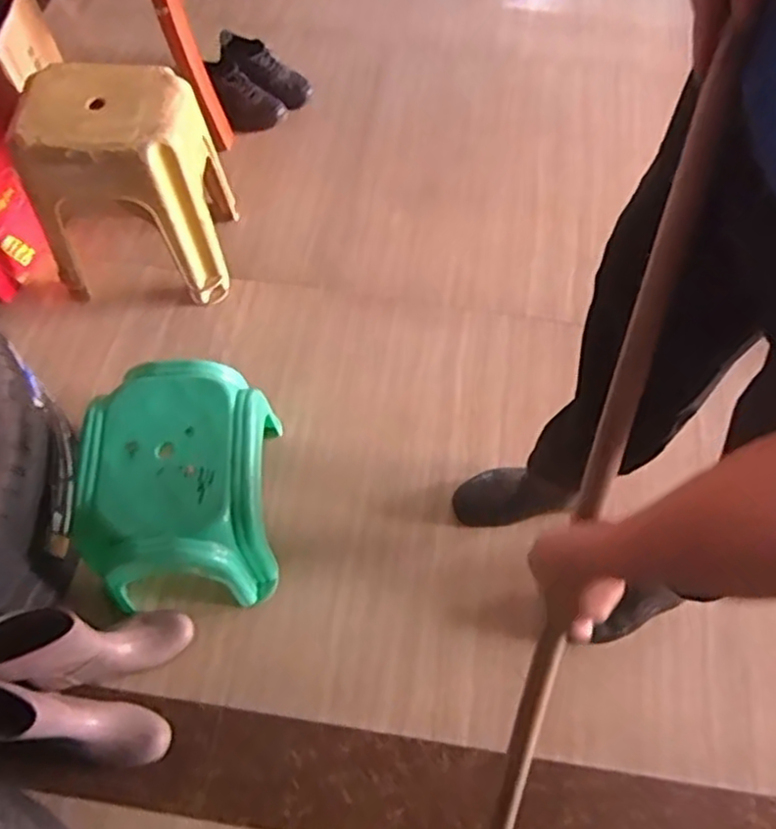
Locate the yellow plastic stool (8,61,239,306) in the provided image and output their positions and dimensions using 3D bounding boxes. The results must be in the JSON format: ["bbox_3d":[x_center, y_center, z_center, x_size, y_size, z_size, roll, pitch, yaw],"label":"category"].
[{"bbox_3d":[-0.480,-0.423,1.317,0.311,0.388,0.239,0,62,-3],"label":"yellow plastic stool"}]

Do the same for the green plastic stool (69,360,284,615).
[{"bbox_3d":[-0.326,0.115,1.126,0.273,0.242,0.344,-1,62,-3],"label":"green plastic stool"}]

